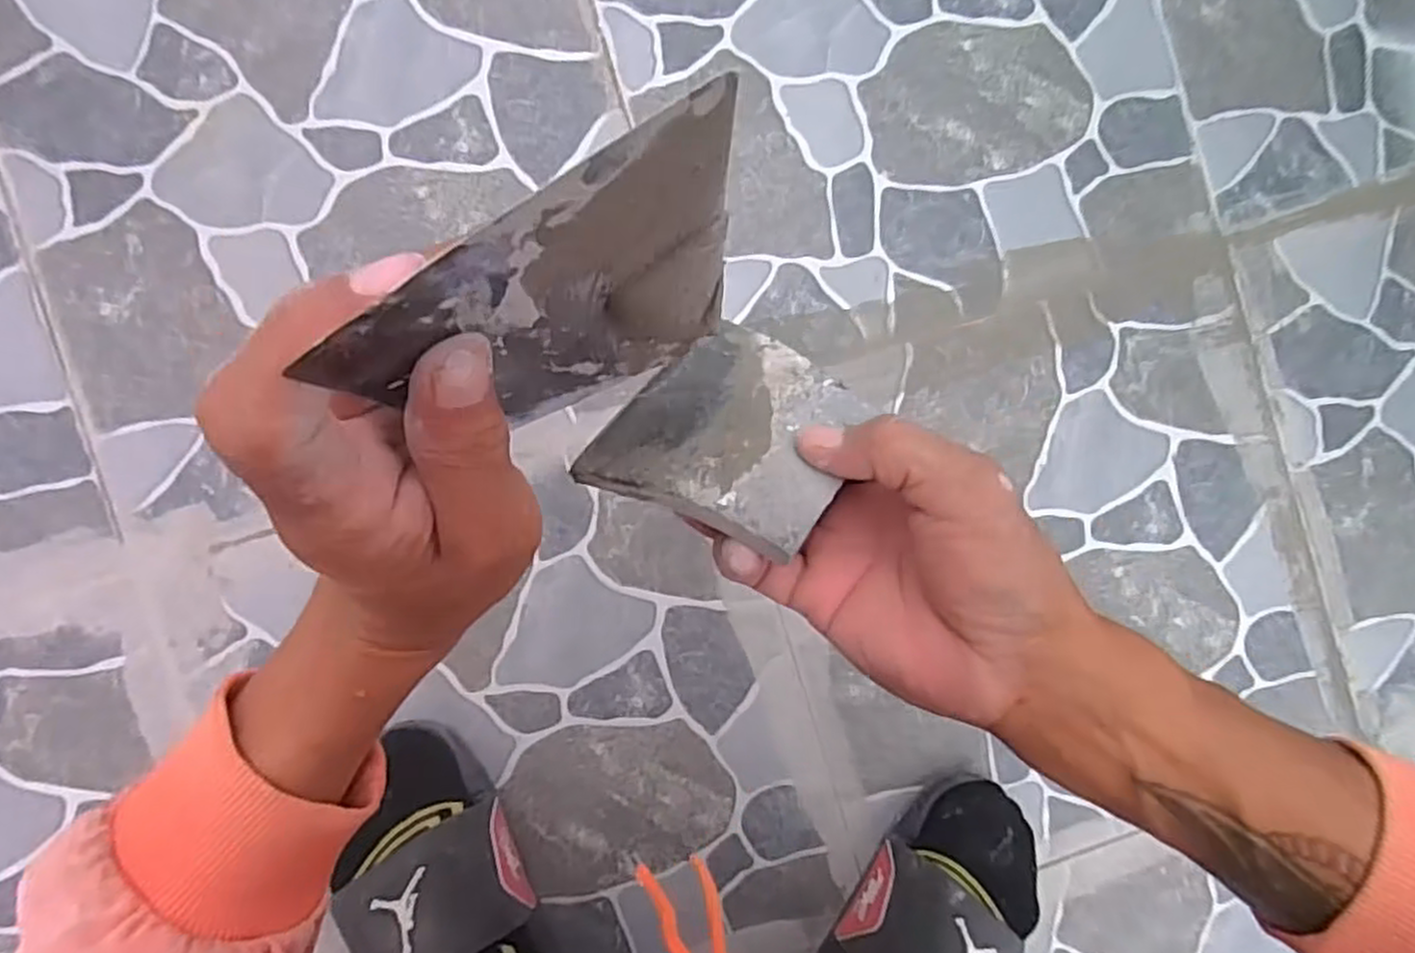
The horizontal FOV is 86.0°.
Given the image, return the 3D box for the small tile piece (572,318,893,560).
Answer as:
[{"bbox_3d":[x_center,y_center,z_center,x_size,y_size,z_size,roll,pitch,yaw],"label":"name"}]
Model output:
[{"bbox_3d":[0.012,-0.016,0.273,0.077,0.007,0.094,30,55,12],"label":"small tile piece"}]

